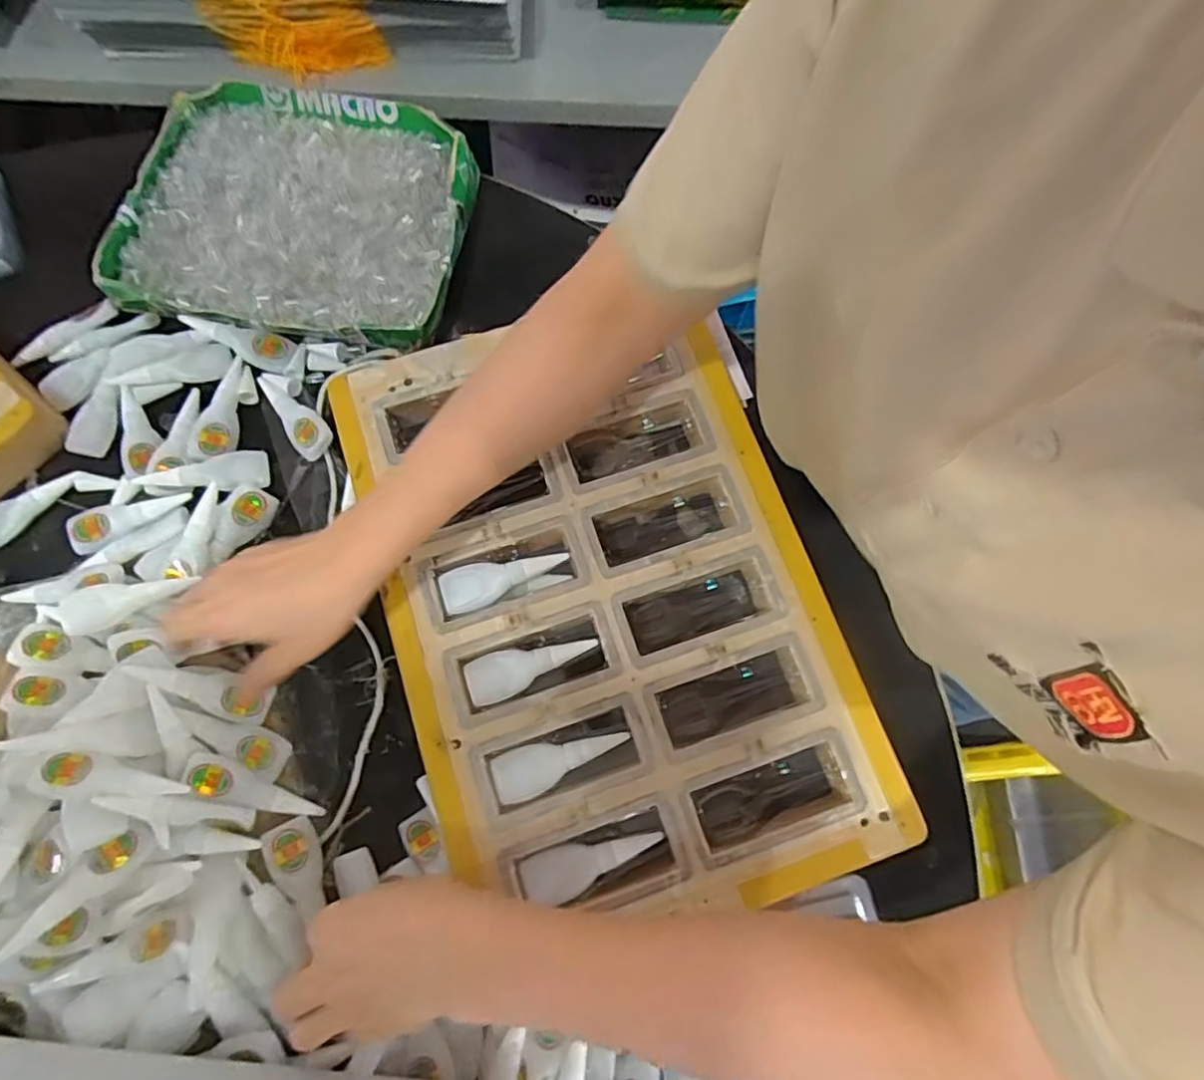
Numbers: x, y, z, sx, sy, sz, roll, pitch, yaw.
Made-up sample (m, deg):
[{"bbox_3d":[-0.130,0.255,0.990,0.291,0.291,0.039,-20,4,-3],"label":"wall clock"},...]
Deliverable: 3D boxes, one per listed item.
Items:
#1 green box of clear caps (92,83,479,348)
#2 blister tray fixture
[{"bbox_3d":[-0.242,-0.263,0.512,0.266,0.040,0.213,11,75,2],"label":"green box of clear caps"},{"bbox_3d":[0.000,0.033,0.412,0.268,0.021,0.397,-18,76,-6],"label":"blister tray fixture"}]

